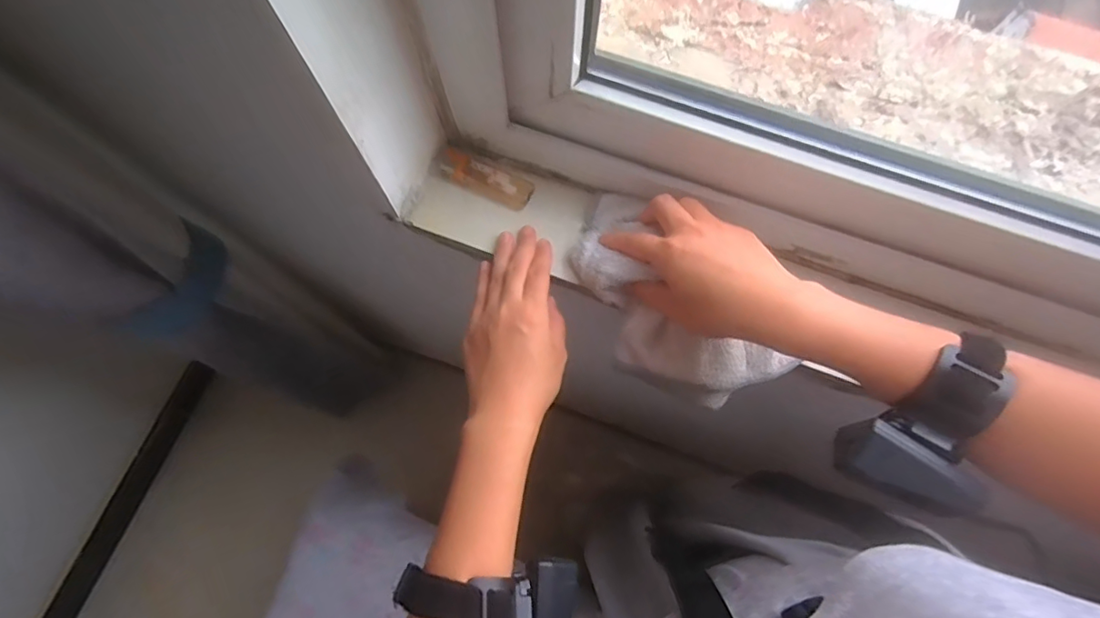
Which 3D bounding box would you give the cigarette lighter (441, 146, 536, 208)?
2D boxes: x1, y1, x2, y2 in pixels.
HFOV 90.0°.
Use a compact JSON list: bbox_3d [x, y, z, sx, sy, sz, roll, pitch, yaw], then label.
[{"bbox_3d":[-0.053,-0.108,0.453,0.082,0.012,0.027,29,77,7],"label":"cigarette lighter"}]

